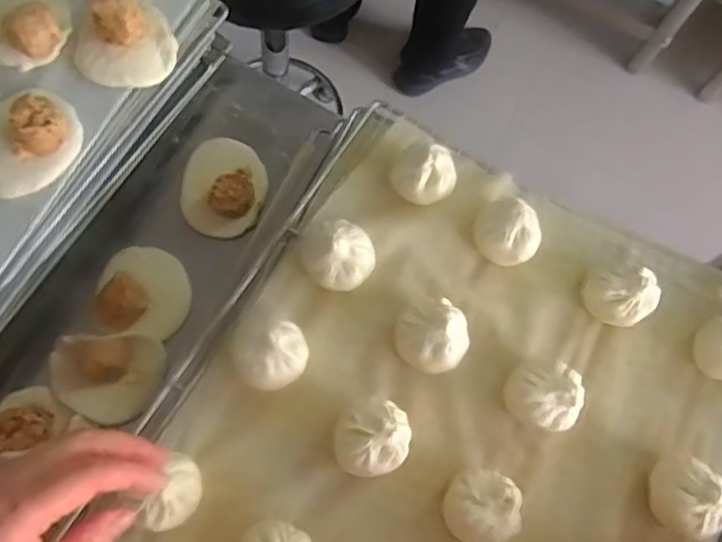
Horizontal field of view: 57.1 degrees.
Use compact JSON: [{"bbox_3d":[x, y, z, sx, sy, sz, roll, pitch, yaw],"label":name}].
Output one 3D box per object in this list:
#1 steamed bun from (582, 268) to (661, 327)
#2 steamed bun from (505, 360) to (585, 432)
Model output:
[{"bbox_3d":[0.203,0.020,0.519,0.050,0.039,0.047,1,71,-7],"label":"steamed bun"},{"bbox_3d":[0.137,0.090,0.492,0.051,0.047,0.048,2,71,-6],"label":"steamed bun"}]

